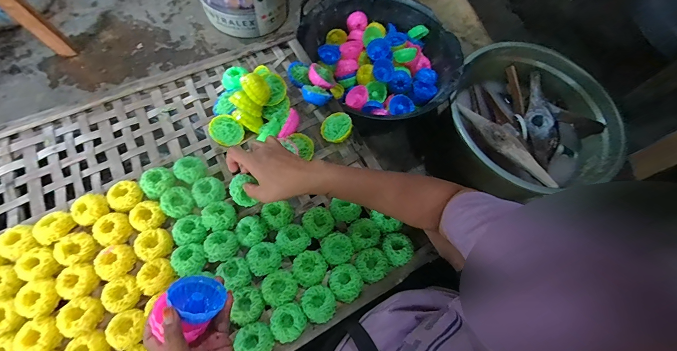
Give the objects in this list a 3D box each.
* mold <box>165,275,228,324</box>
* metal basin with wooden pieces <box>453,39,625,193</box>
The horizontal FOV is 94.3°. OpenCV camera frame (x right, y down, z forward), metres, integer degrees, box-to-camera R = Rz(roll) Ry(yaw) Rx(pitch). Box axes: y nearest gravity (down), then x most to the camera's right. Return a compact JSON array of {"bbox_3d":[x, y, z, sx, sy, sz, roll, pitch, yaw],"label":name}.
[{"bbox_3d":[-0.165,0.146,0.357,0.059,0.061,0.034,27,103,8],"label":"mold"},{"bbox_3d":[0.470,-0.126,0.778,0.381,0.138,0.381,1,67,-3],"label":"metal basin with wooden pieces"}]

